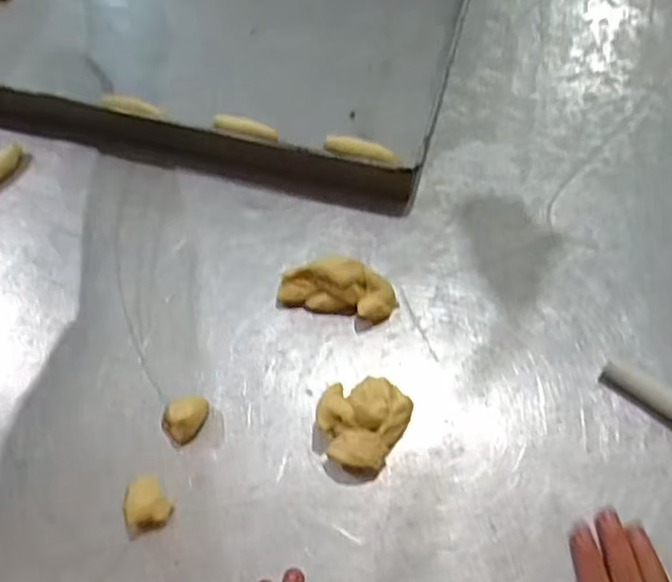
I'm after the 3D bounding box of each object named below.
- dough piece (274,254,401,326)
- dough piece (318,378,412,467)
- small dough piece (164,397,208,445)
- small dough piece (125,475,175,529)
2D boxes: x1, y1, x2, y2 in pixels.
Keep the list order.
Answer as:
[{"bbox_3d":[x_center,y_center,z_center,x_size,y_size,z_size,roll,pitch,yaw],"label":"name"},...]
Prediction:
[{"bbox_3d":[0.002,-0.002,0.552,0.095,0.048,0.039,12,64,7],"label":"dough piece"},{"bbox_3d":[0.019,0.099,0.498,0.061,0.043,0.070,29,67,15],"label":"dough piece"},{"bbox_3d":[-0.117,0.100,0.513,0.027,0.025,0.037,40,71,19],"label":"small dough piece"},{"bbox_3d":[-0.139,0.157,0.483,0.029,0.024,0.034,-29,66,-13],"label":"small dough piece"}]

